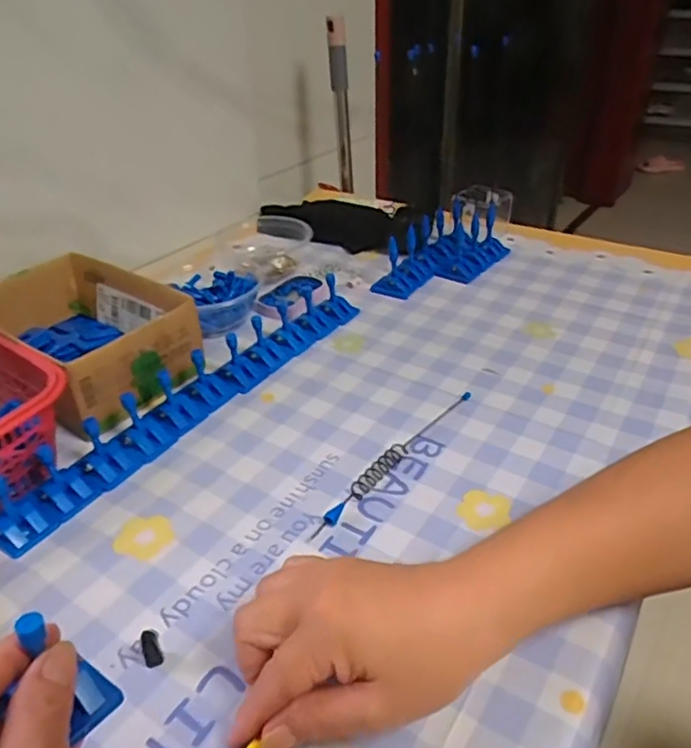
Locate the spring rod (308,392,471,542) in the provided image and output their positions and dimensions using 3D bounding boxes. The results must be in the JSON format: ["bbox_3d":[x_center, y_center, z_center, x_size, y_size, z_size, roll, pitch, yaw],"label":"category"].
[{"bbox_3d":[0.038,0.057,0.452,0.013,0.010,0.186,25,43,32],"label":"spring rod"}]

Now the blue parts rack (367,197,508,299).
[{"bbox_3d":[0.116,-0.146,0.715,0.107,0.047,0.191,18,39,25],"label":"blue parts rack"}]

